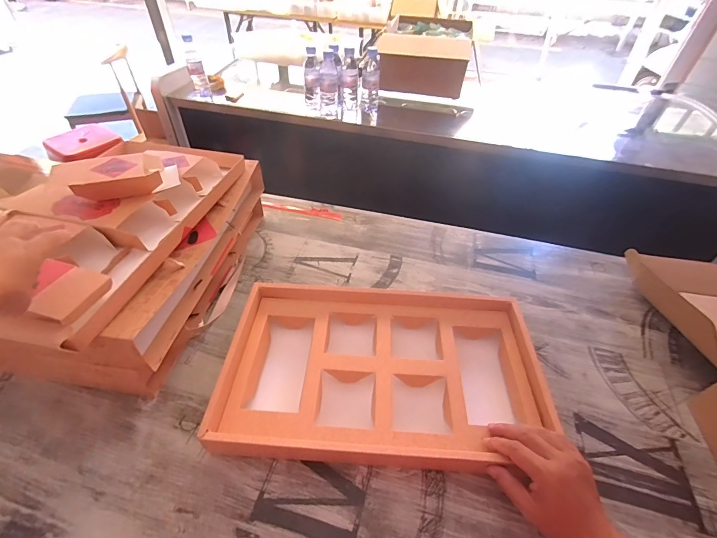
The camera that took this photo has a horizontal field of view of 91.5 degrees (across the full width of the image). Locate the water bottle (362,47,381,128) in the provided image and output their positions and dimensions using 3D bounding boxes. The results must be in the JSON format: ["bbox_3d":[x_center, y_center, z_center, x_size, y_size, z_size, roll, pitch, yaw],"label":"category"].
[{"bbox_3d":[0.039,-0.594,1.157,0.059,0.211,0.069,1,45,-1],"label":"water bottle"}]

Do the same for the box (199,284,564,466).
[{"bbox_3d":[0.037,0.156,0.566,0.475,0.065,0.285,3,45,1],"label":"box"}]

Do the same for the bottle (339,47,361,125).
[{"bbox_3d":[-0.029,-0.592,1.149,0.066,0.203,0.063,1,45,-1],"label":"bottle"}]

